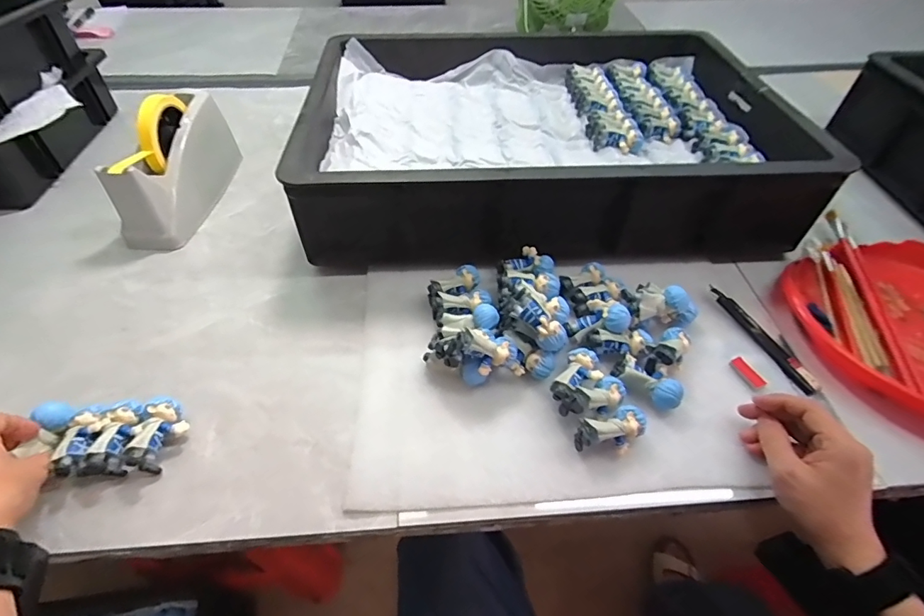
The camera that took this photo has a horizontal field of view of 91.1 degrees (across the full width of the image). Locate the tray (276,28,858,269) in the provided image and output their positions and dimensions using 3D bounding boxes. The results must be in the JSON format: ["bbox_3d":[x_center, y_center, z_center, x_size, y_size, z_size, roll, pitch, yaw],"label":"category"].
[{"bbox_3d":[0.105,-0.246,0.619,0.577,0.122,0.416,-1,50,-2],"label":"tray"}]

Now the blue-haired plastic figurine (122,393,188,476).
[{"bbox_3d":[-0.257,0.105,0.383,0.034,0.031,0.060,7,50,5],"label":"blue-haired plastic figurine"}]

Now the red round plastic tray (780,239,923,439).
[{"bbox_3d":[0.470,0.012,0.447,0.232,0.052,0.236,-18,53,-16],"label":"red round plastic tray"}]

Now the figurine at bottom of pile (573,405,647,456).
[{"bbox_3d":[0.128,0.106,0.383,0.060,0.030,0.028,-16,52,-14],"label":"figurine at bottom of pile"}]

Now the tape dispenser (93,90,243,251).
[{"bbox_3d":[-0.364,-0.187,0.576,0.066,0.115,0.214,3,50,1],"label":"tape dispenser"}]

